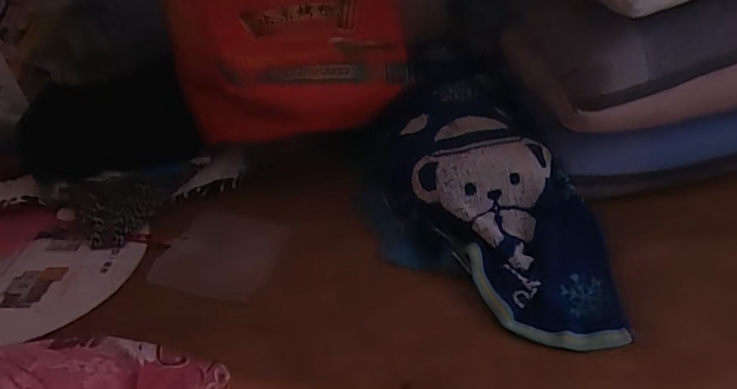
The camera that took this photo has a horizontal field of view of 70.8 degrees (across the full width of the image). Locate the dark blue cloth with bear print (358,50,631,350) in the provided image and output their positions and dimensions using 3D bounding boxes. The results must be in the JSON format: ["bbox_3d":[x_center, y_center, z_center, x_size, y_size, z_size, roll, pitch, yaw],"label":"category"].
[{"bbox_3d":[0.126,-0.014,0.640,0.230,0.109,0.449,-14,40,-13],"label":"dark blue cloth with bear print"}]

